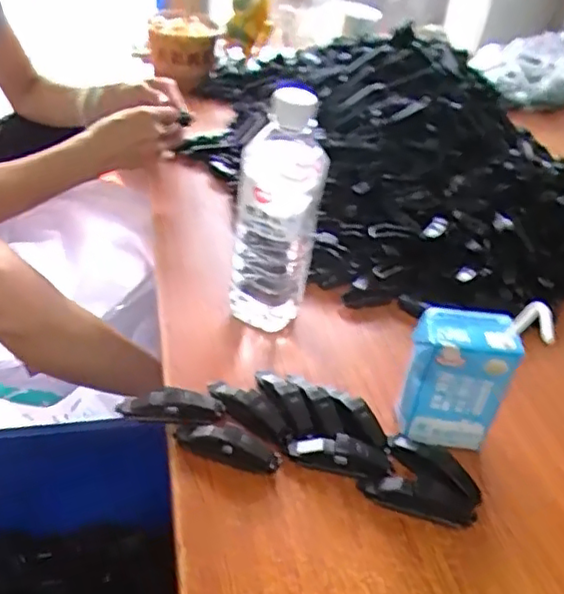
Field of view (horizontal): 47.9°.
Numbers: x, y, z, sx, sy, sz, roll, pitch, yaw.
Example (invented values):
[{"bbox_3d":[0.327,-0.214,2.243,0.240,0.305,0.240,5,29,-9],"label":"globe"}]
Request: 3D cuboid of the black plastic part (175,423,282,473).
[{"bbox_3d":[-0.039,0.108,0.464,0.077,0.020,0.018,13,37,8],"label":"black plastic part"}]

